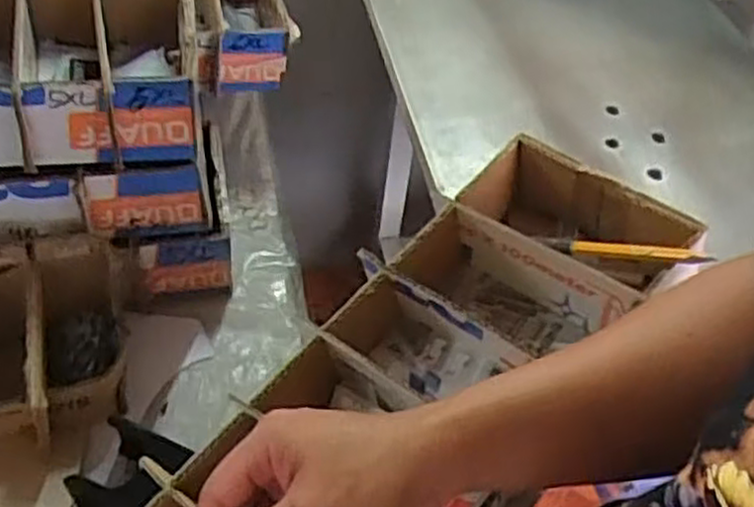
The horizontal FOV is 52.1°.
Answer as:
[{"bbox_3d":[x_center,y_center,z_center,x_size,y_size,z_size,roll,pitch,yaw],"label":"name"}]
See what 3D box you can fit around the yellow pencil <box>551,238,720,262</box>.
[{"bbox_3d":[0.166,-0.002,0.506,0.107,0.011,0.013,6,40,43],"label":"yellow pencil"}]

